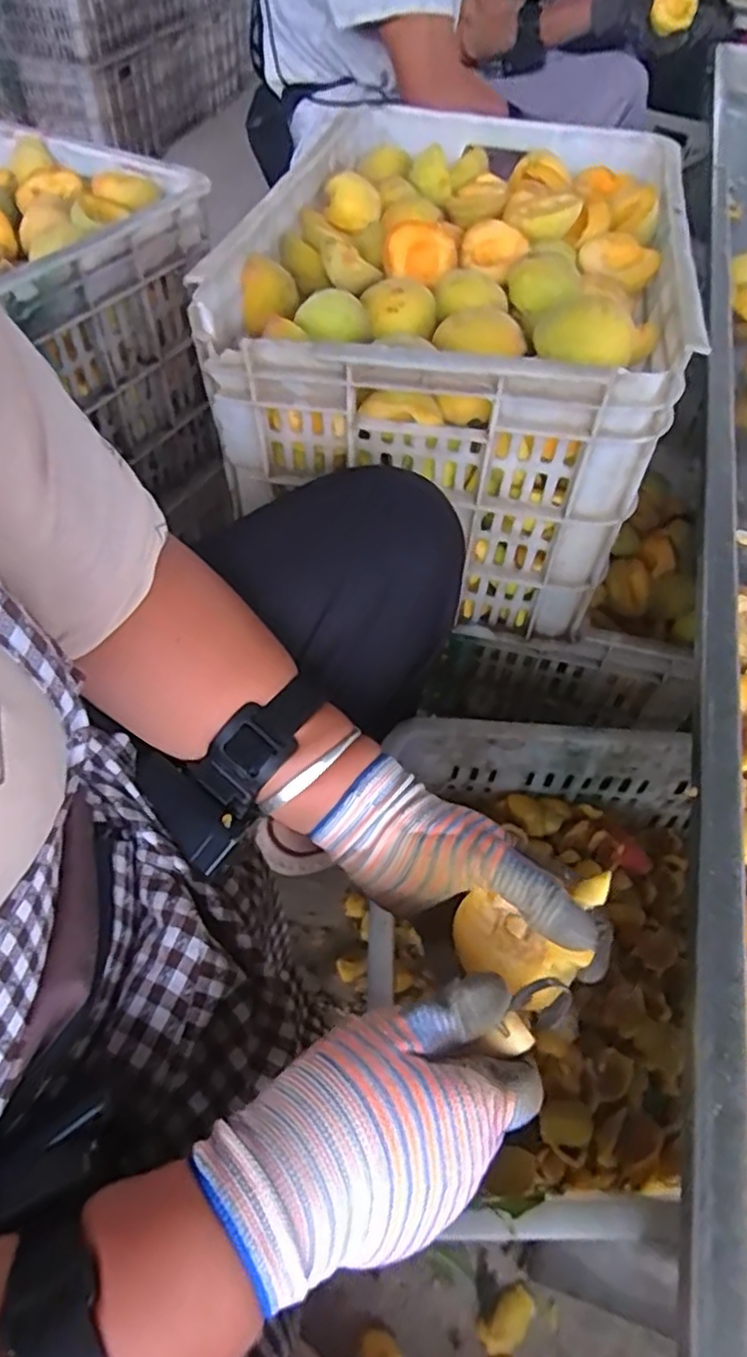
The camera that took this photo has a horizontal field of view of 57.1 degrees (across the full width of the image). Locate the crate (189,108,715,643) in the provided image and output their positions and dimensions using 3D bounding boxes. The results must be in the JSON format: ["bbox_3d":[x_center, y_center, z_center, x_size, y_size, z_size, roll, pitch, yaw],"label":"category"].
[{"bbox_3d":[0.091,-0.326,0.686,0.346,0.257,0.533,14,53,9],"label":"crate"}]

